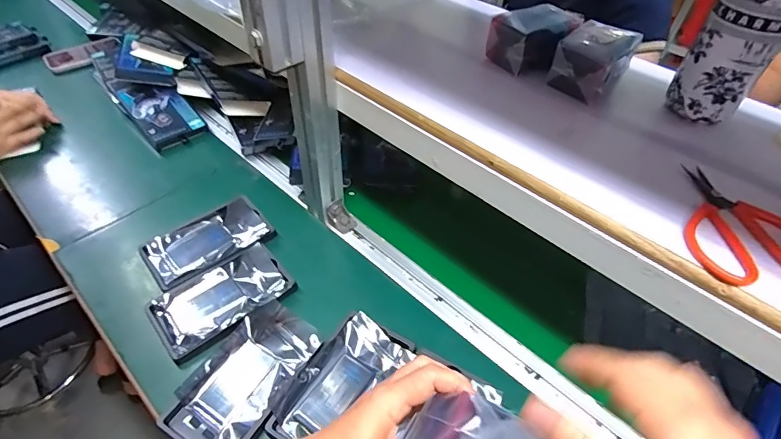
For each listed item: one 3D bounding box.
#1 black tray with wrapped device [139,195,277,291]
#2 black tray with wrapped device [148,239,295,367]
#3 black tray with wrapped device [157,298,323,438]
[{"bbox_3d":[-0.252,0.029,0.597,0.156,0.016,0.096,-31,56,-29],"label":"black tray with wrapped device"},{"bbox_3d":[-0.209,0.097,0.536,0.158,0.022,0.095,-30,55,-28],"label":"black tray with wrapped device"},{"bbox_3d":[-0.153,0.176,0.472,0.108,0.029,0.164,24,50,18],"label":"black tray with wrapped device"}]

